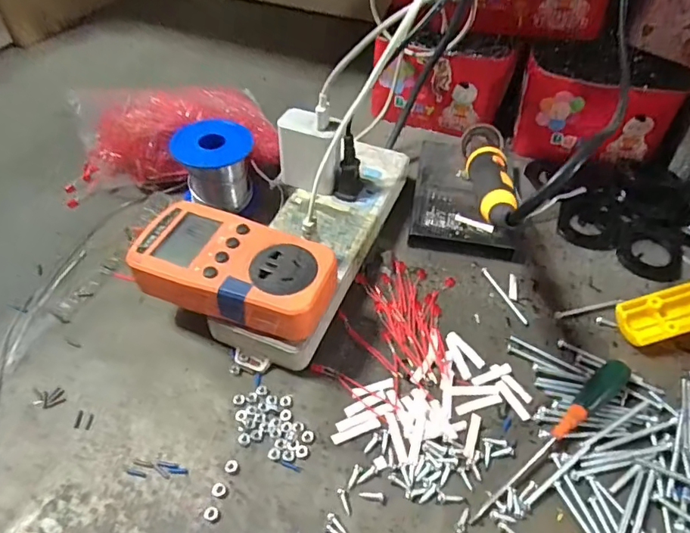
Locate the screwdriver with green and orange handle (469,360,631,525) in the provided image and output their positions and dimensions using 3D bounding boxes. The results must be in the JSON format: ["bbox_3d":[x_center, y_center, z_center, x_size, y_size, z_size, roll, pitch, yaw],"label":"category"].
[{"bbox_3d":[0.126,0.102,0.303,0.142,0.017,0.017,-30,56,-25],"label":"screwdriver with green and orange handle"}]

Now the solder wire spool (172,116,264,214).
[{"bbox_3d":[-0.110,-0.084,0.432,0.060,0.066,0.060,1,49,-1],"label":"solder wire spool"}]

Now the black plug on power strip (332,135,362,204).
[{"bbox_3d":[0.003,-0.077,0.395,0.022,0.049,0.019,3,49,1],"label":"black plug on power strip"}]

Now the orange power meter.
[{"bbox_3d":[-0.070,0.001,0.325,0.126,0.030,0.068,16,52,11],"label":"orange power meter"}]

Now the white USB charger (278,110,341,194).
[{"bbox_3d":[-0.028,-0.090,0.400,0.046,0.058,0.029,22,52,16],"label":"white USB charger"}]

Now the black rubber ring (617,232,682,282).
[{"bbox_3d":[0.257,-0.010,0.419,0.050,0.006,0.050,1,49,-1],"label":"black rubber ring"}]

